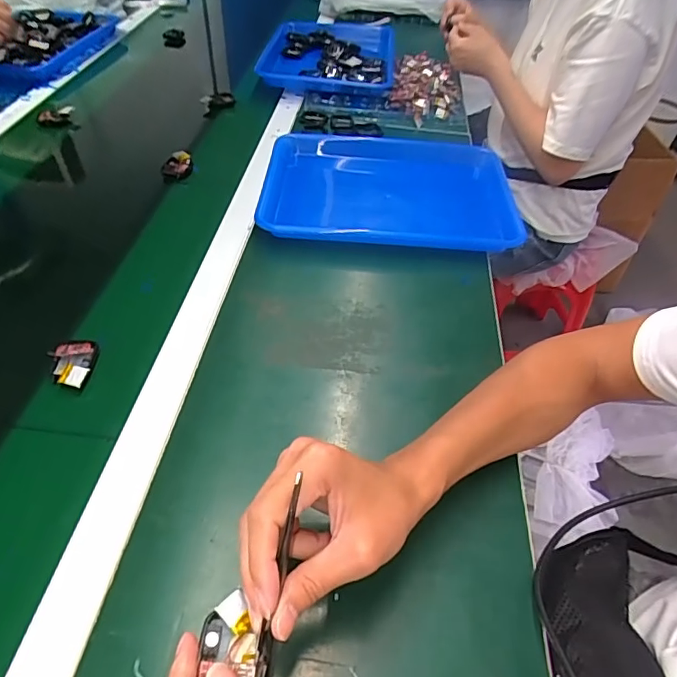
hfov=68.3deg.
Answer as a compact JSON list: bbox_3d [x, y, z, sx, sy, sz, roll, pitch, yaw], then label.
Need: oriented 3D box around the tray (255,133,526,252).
[{"bbox_3d":[0.073,-0.210,0.701,0.341,0.037,0.260,3,47,-2],"label":"tray"}]

